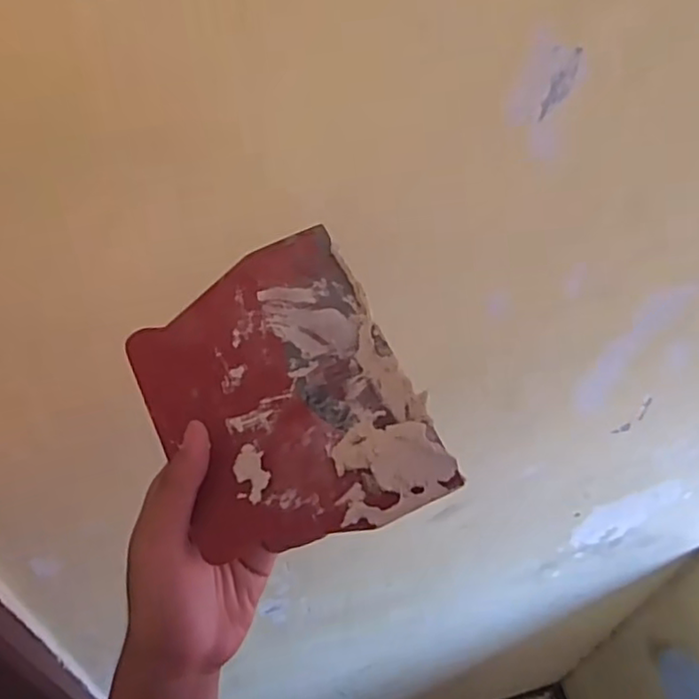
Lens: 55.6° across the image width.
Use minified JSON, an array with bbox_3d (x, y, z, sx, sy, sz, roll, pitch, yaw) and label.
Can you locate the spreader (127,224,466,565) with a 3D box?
[{"bbox_3d":[-0.036,0.024,0.354,0.129,0.010,0.166,-27,69,-9],"label":"spreader"}]

